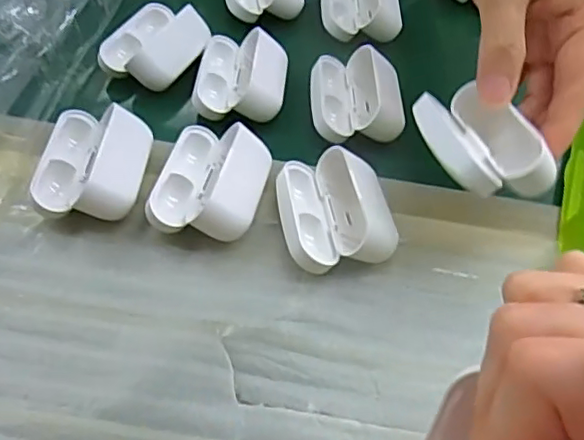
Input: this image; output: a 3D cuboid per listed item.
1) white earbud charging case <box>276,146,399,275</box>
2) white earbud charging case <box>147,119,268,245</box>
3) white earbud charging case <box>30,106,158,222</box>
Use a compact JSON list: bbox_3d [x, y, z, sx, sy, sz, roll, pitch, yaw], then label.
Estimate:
[{"bbox_3d":[0.021,-0.006,0.301,0.052,0.026,0.066,-8,55,-9],"label":"white earbud charging case"},{"bbox_3d":[-0.041,-0.021,0.309,0.051,0.027,0.066,11,54,4],"label":"white earbud charging case"},{"bbox_3d":[-0.102,-0.030,0.313,0.051,0.025,0.065,5,54,0],"label":"white earbud charging case"}]

